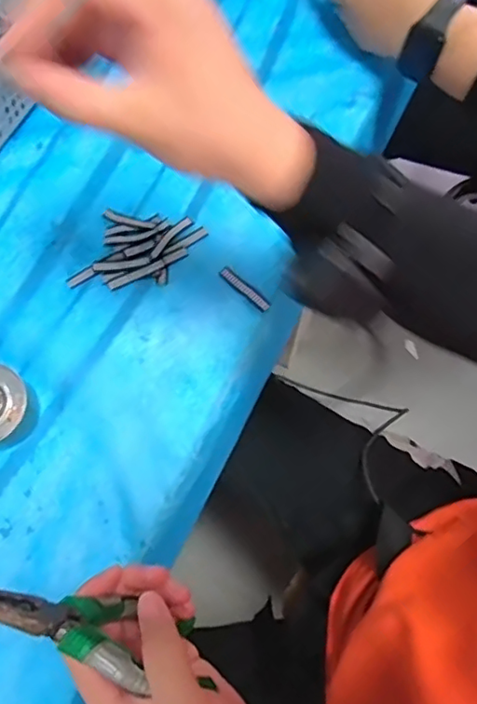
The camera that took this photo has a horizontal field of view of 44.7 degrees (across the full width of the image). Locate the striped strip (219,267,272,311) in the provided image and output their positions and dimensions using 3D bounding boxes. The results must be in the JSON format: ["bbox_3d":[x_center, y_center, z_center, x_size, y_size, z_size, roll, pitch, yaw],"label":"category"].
[{"bbox_3d":[0.005,-0.051,0.469,0.049,0.008,0.011,40,78,0],"label":"striped strip"}]

